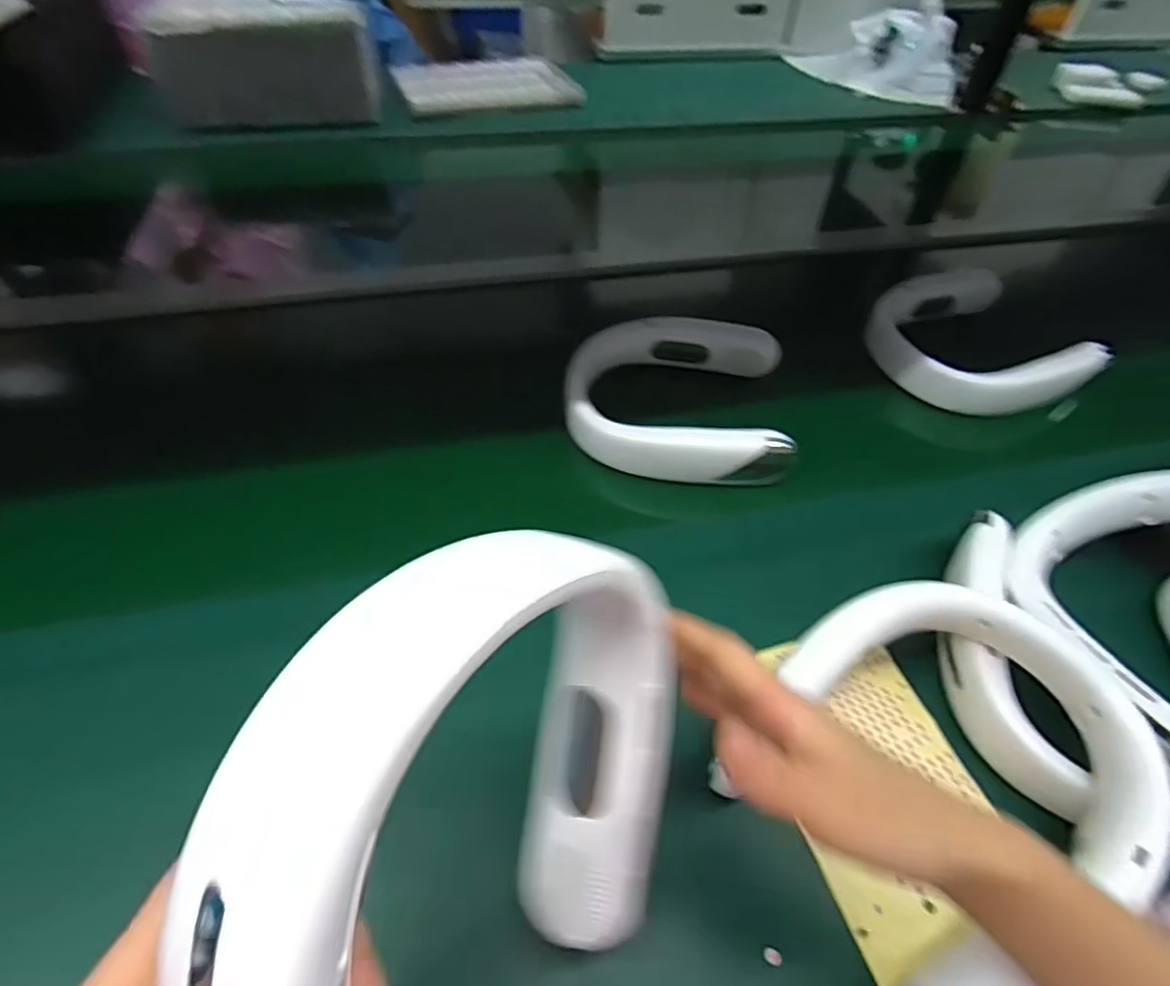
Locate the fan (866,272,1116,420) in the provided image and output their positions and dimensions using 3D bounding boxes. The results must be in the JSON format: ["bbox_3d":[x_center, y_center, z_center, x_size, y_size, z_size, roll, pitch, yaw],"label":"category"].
[{"bbox_3d":[0.412,-0.164,0.662,0.189,0.045,0.206,-9,51,-10],"label":"fan"}]

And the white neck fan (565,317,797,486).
[{"bbox_3d":[0.086,-0.092,0.583,0.207,0.040,0.196,7,50,3],"label":"white neck fan"}]

